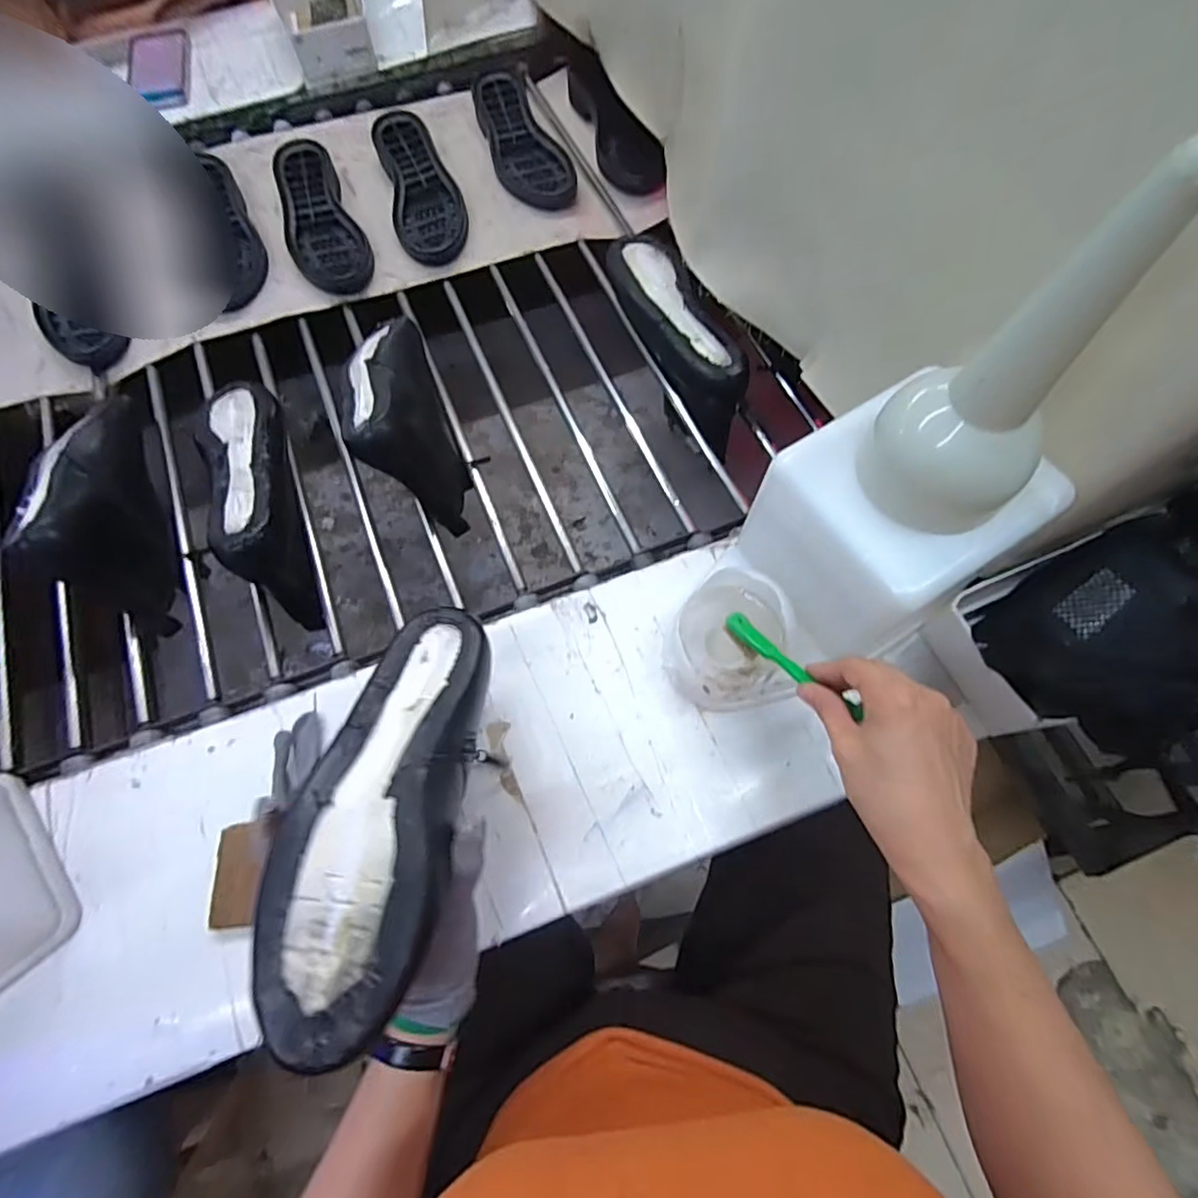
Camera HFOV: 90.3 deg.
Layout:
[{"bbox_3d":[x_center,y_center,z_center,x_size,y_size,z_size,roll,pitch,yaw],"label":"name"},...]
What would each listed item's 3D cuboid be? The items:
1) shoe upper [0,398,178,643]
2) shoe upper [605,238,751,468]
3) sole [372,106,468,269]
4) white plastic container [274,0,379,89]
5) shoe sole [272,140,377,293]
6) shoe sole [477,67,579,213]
[{"bbox_3d":[-0.467,-0.094,0.557,0.081,0.113,0.253,-28,70,-9],"label":"shoe upper"},{"bbox_3d":[0.080,-0.282,0.625,0.072,0.091,0.265,-24,83,-8],"label":"shoe upper"},{"bbox_3d":[-0.224,-0.523,0.750,0.086,0.030,0.244,-15,69,-5],"label":"sole"},{"bbox_3d":[-0.379,-0.805,0.827,0.112,0.081,0.166,-18,69,-6],"label":"white plastic container"},{"bbox_3d":[-0.349,-0.472,0.733,0.089,0.031,0.243,-24,70,-8],"label":"shoe sole"},{"bbox_3d":[-0.104,-0.606,0.782,0.084,0.034,0.239,-22,70,-7],"label":"shoe sole"}]

